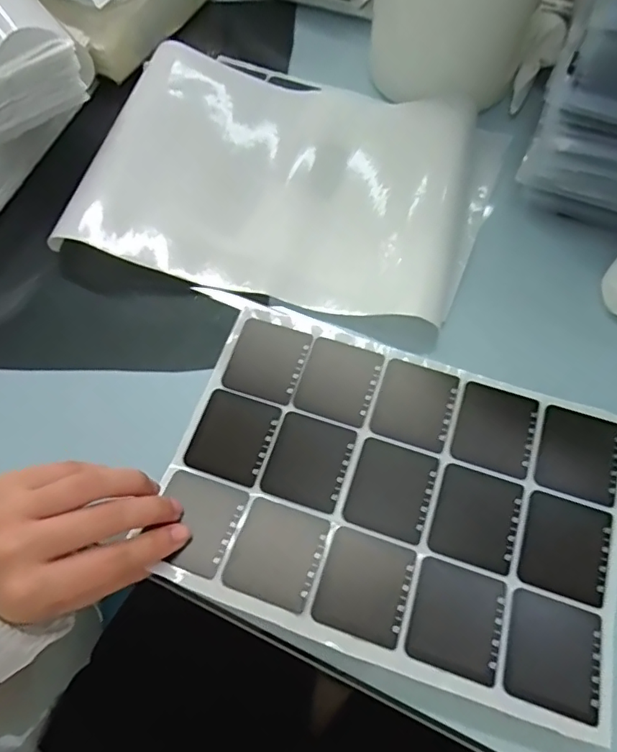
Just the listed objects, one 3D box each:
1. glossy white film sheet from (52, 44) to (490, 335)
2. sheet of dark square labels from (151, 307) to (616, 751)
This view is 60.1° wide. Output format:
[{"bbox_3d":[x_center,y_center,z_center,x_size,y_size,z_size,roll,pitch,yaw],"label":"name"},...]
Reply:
[{"bbox_3d":[-0.023,-0.157,0.413,0.280,0.020,0.206,13,68,6],"label":"glossy white film sheet"},{"bbox_3d":[0.054,0.069,0.326,0.265,0.010,0.186,17,65,8],"label":"sheet of dark square labels"}]

